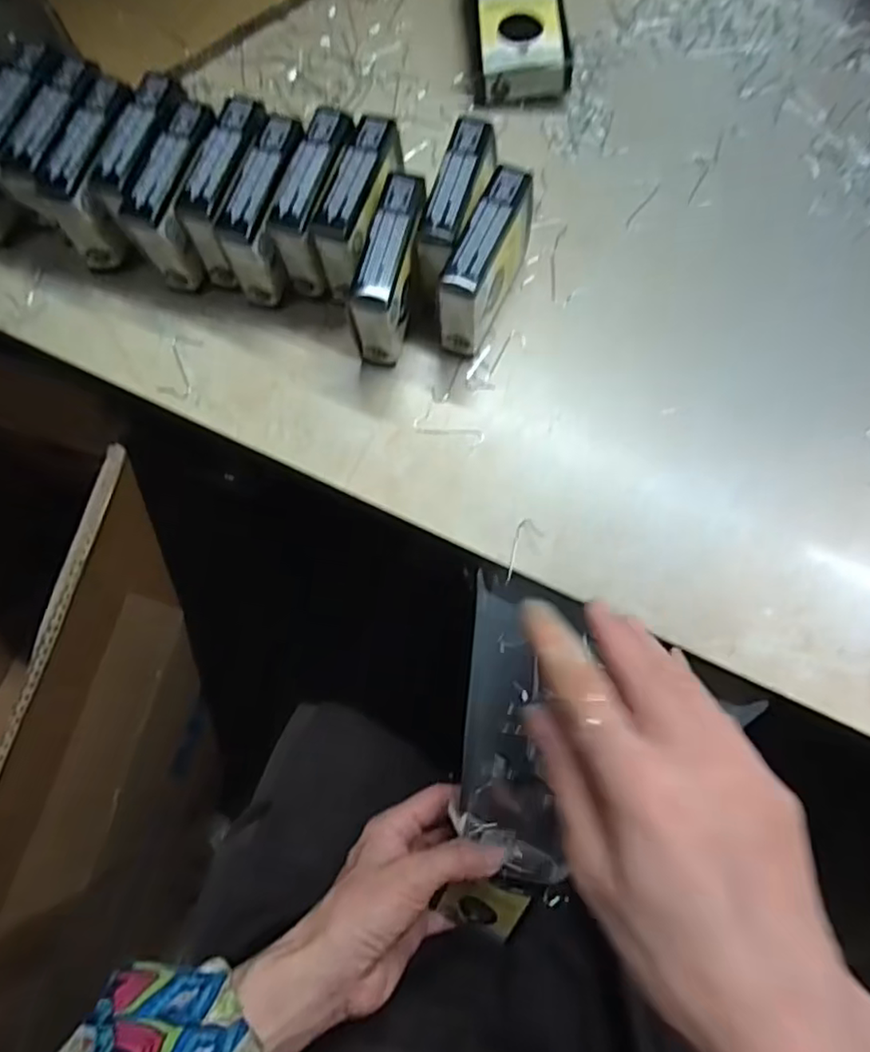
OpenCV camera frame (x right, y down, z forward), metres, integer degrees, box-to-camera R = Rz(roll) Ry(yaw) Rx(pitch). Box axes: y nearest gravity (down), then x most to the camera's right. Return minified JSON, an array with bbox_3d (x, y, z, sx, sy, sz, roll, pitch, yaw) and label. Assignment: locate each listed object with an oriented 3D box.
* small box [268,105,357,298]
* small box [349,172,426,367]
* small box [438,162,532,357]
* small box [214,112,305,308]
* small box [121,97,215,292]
[{"bbox_3d":[-0.058,-0.165,0.322,0.021,0.048,0.072,18,77,6],"label":"small box"},{"bbox_3d":[-0.021,-0.125,0.316,0.024,0.057,0.071,11,76,4],"label":"small box"},{"bbox_3d":[0.026,-0.129,0.317,0.024,0.057,0.074,24,77,7],"label":"small box"},{"bbox_3d":[-0.083,-0.160,0.326,0.022,0.056,0.075,16,77,5],"label":"small box"},{"bbox_3d":[-0.128,-0.169,0.329,0.024,0.055,0.077,18,77,6],"label":"small box"}]

